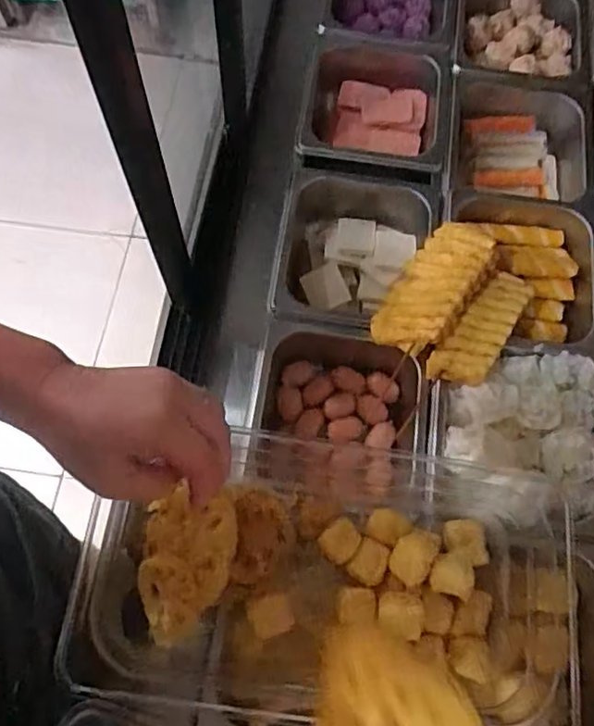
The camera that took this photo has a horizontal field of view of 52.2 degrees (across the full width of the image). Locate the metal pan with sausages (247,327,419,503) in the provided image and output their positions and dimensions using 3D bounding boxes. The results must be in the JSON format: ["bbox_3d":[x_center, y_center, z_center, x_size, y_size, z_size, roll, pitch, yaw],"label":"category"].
[{"bbox_3d":[0.027,0.043,0.554,0.174,0.075,0.167,5,68,2],"label":"metal pan with sausages"}]

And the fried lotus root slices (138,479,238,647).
[{"bbox_3d":[-0.082,0.152,0.453,0.068,0.023,0.103,3,68,1],"label":"fried lotus root slices"}]

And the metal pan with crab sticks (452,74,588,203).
[{"bbox_3d":[0.250,-0.240,0.693,0.149,0.074,0.157,-1,68,0],"label":"metal pan with crab sticks"}]

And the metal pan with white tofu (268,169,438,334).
[{"bbox_3d":[0.059,-0.104,0.630,0.152,0.074,0.177,8,68,3],"label":"metal pan with white tofu"}]

